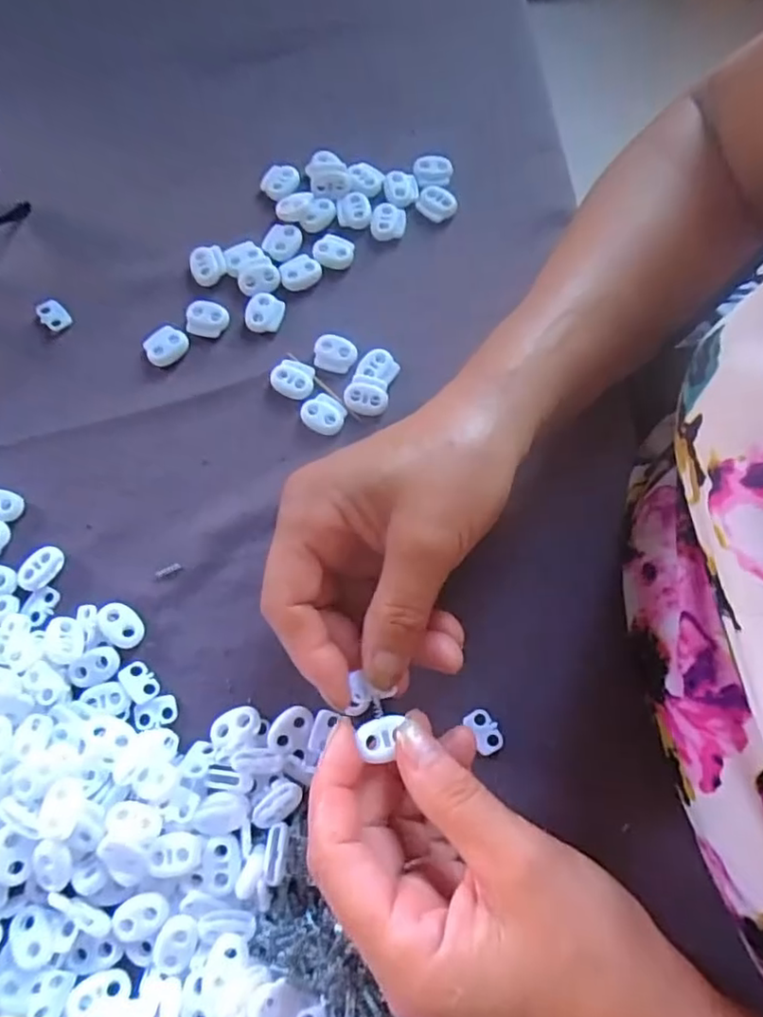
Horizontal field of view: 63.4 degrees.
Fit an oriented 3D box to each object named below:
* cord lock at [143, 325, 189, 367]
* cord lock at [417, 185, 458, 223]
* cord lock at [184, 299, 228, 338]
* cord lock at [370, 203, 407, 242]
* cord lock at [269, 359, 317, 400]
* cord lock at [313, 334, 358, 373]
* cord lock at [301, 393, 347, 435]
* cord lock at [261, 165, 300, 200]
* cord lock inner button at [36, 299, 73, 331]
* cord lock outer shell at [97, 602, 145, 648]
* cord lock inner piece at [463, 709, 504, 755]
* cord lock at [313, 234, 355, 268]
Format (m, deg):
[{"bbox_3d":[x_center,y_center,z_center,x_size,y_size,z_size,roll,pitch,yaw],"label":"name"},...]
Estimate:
[{"bbox_3d":[-0.113,-0.086,0.323,0.022,0.004,0.019,-38,78,-10],"label":"cord lock"},{"bbox_3d":[0.031,-0.173,0.350,0.024,0.008,0.016,37,77,9],"label":"cord lock"},{"bbox_3d":[-0.093,-0.101,0.328,0.023,0.004,0.019,16,75,4],"label":"cord lock"},{"bbox_3d":[0.004,-0.161,0.343,0.019,0.005,0.022,4,74,0],"label":"cord lock"},{"bbox_3d":[-0.046,-0.067,0.318,0.021,0.004,0.019,12,74,3],"label":"cord lock"},{"bbox_3d":[-0.024,-0.081,0.322,0.022,0.004,0.020,15,75,4],"label":"cord lock"},{"bbox_3d":[-0.029,-0.048,0.313,0.022,0.006,0.019,37,77,9],"label":"cord lock"},{"bbox_3d":[-0.057,-0.186,0.351,0.017,0.007,0.020,33,77,8],"label":"cord lock"},{"bbox_3d":[-0.175,-0.103,0.328,0.013,0.004,0.018,-39,78,-10],"label":"cord lock inner button"},{"bbox_3d":[-0.119,0.053,0.283,0.015,0.004,0.023,-43,79,-11],"label":"cord lock outer shell"},{"bbox_3d":[0.046,0.099,0.275,0.012,0.004,0.018,-29,76,-8],"label":"cord lock inner piece"},{"bbox_3d":[-0.027,-0.142,0.338,0.022,0.004,0.018,16,75,4],"label":"cord lock"}]

